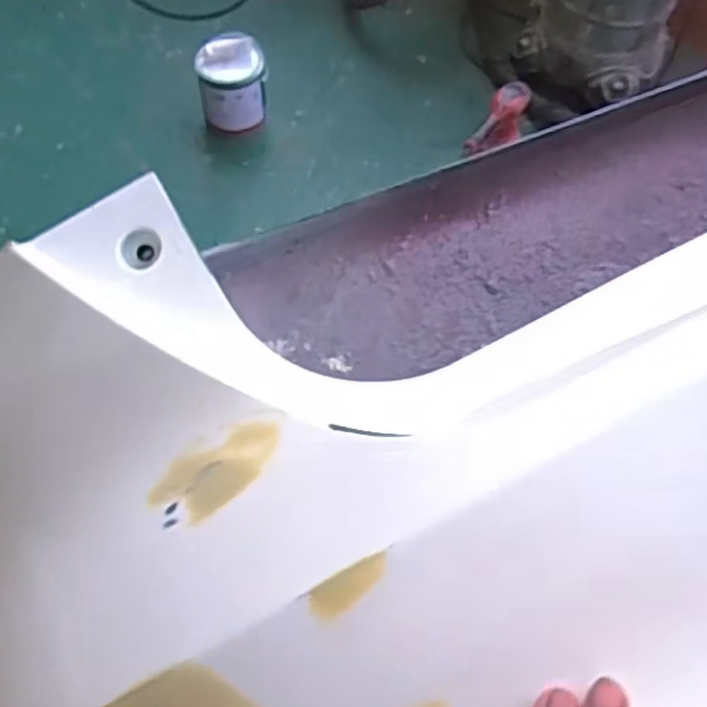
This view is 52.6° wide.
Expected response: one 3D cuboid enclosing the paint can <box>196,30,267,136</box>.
[{"bbox_3d":[-0.281,-0.633,1.705,0.156,0.187,0.160,1,62,-1],"label":"paint can"}]

